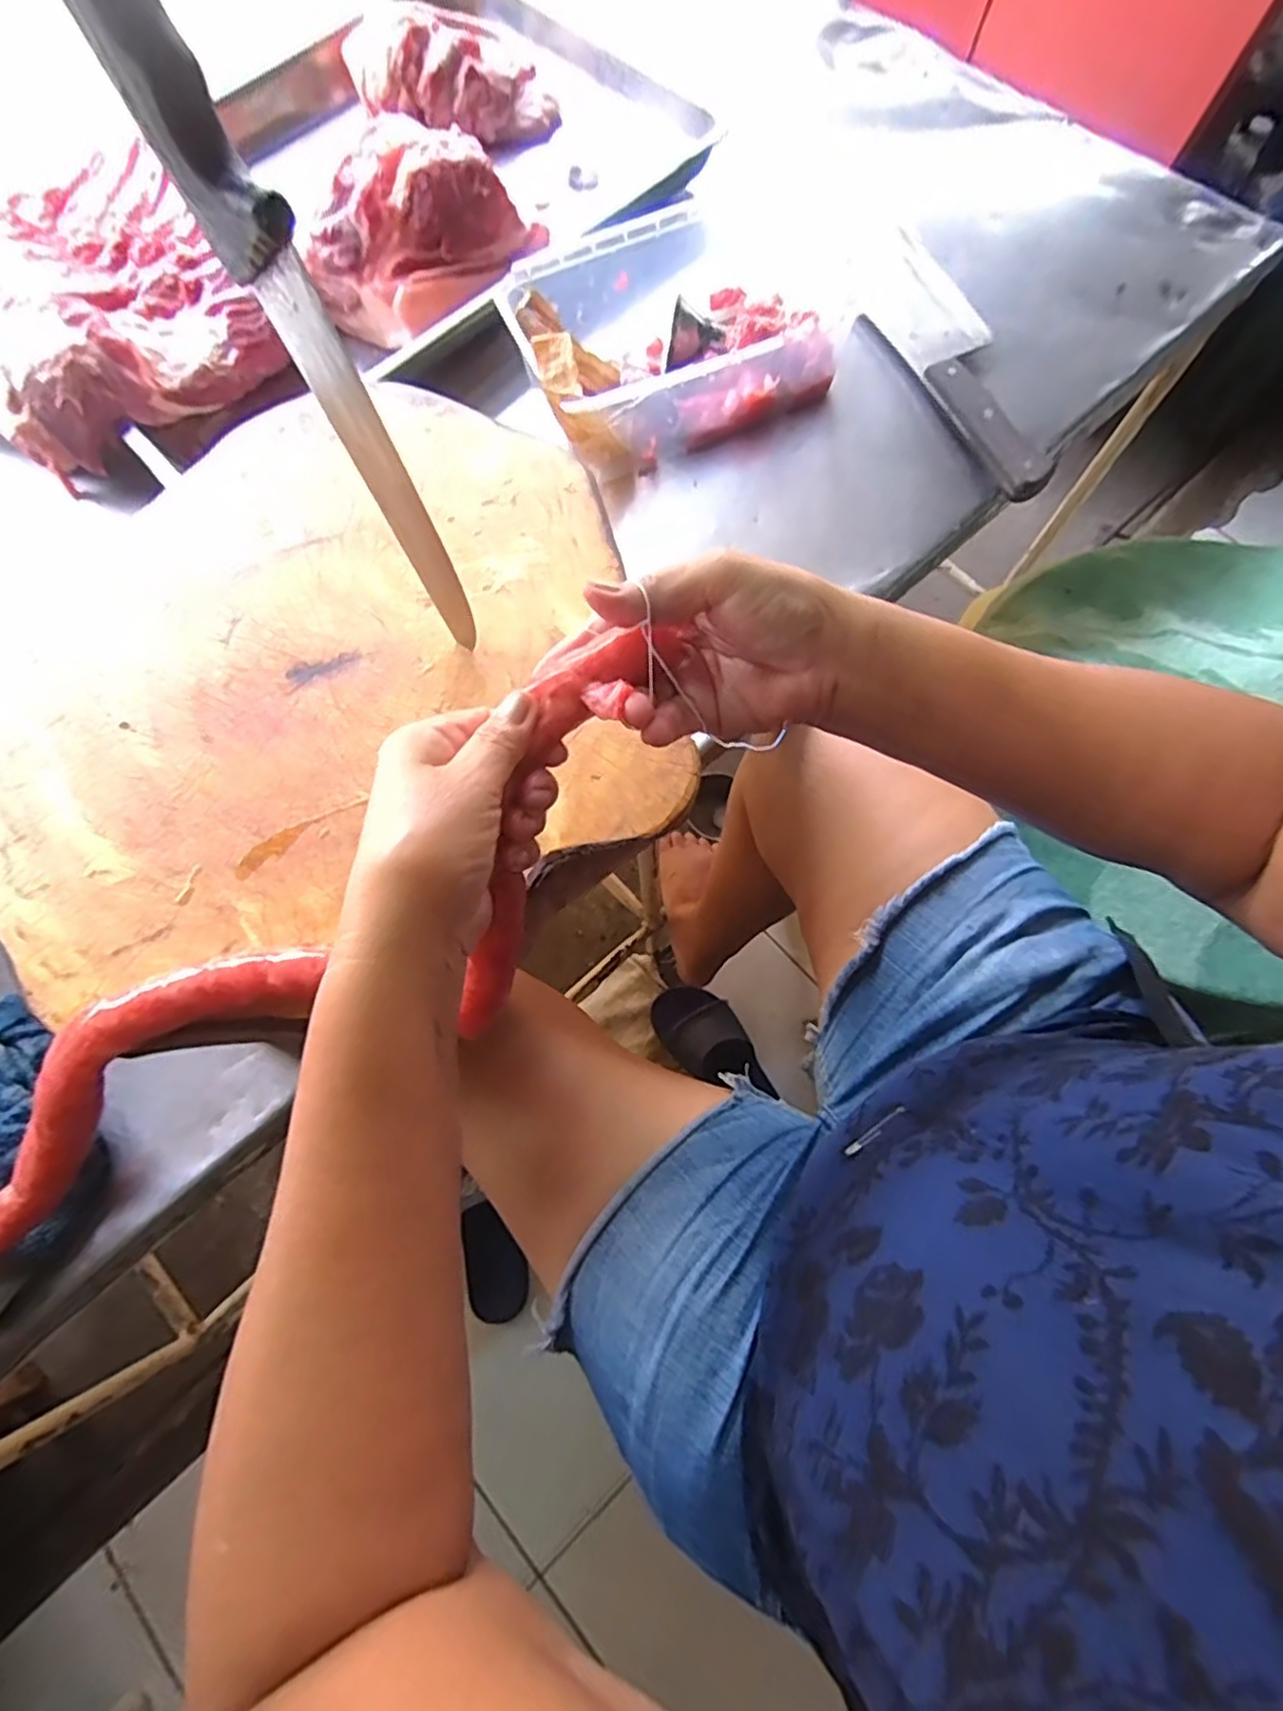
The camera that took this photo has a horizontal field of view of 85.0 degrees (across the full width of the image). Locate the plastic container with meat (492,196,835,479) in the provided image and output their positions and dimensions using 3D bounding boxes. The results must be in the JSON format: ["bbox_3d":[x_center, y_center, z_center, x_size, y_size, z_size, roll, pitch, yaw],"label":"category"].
[{"bbox_3d":[0.019,-0.403,0.548,0.231,0.075,0.161,-25,75,-8],"label":"plastic container with meat"}]

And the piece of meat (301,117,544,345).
[{"bbox_3d":[-0.178,-0.506,0.570,0.122,0.082,0.165,37,76,10],"label":"piece of meat"}]

